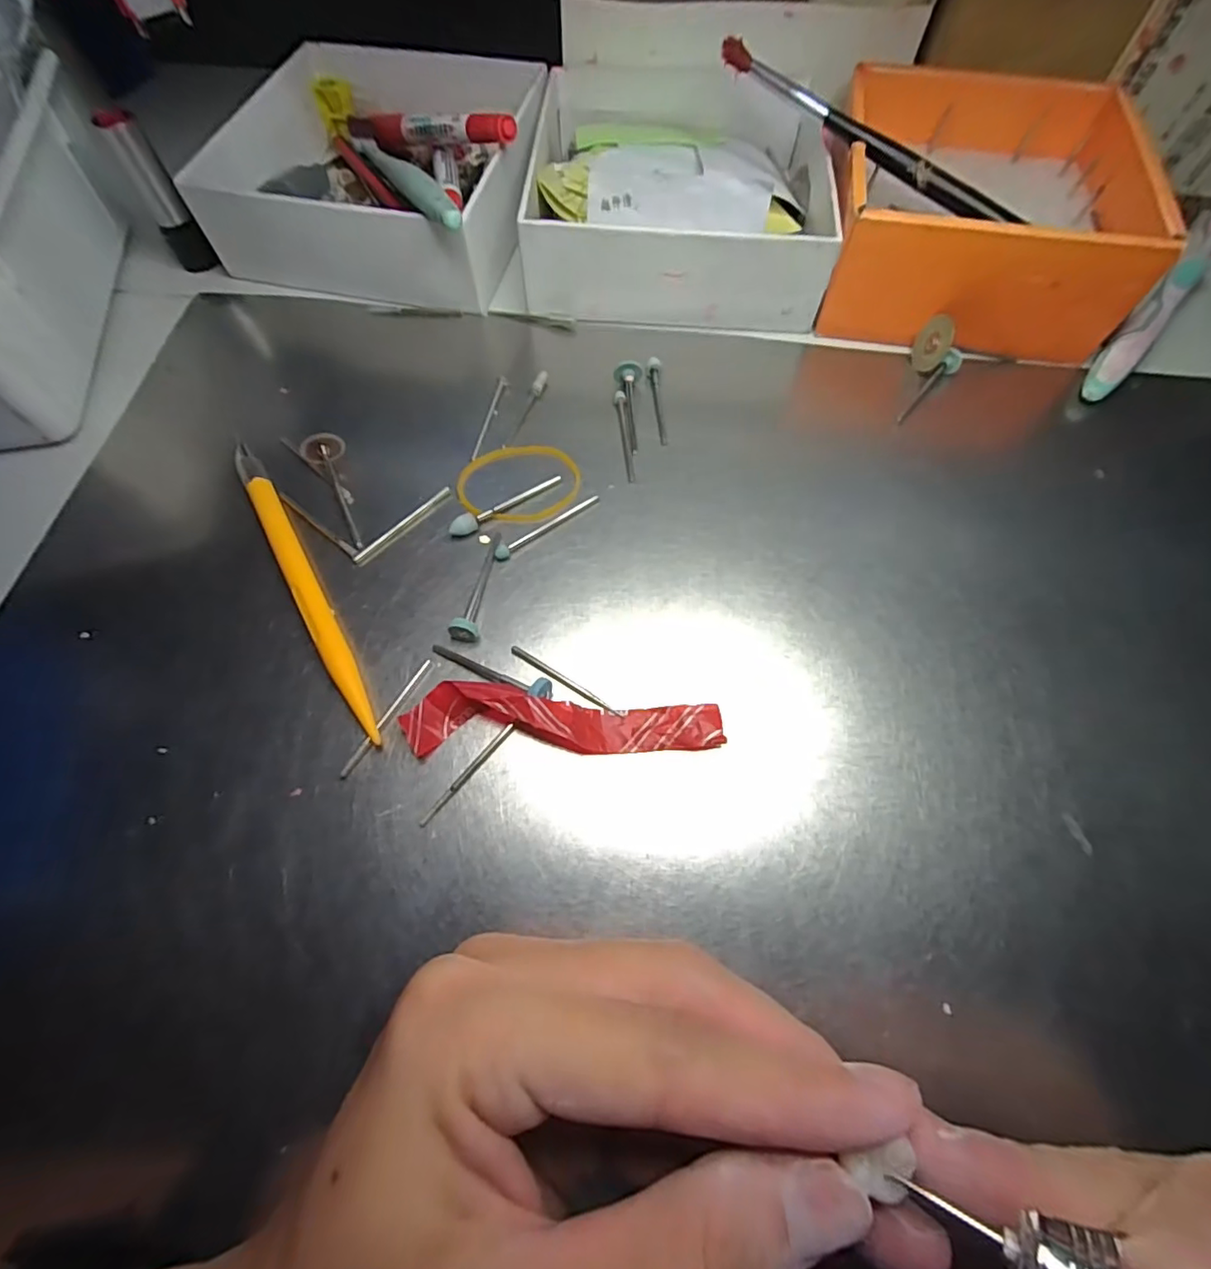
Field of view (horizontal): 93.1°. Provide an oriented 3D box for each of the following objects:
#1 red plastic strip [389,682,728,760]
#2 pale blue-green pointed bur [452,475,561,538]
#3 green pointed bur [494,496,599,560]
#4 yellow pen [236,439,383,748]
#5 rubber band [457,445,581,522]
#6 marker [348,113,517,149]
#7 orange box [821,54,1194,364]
[{"bbox_3d":[-0.013,0.026,0.175,0.096,0.014,0.020,0,65,0],"label":"red plastic strip"},{"bbox_3d":[-0.037,-0.049,0.214,0.047,0.007,0.006,-35,70,-15],"label":"pale blue-green pointed bur"},{"bbox_3d":[-0.021,-0.040,0.211,0.044,0.004,0.005,-34,70,-14],"label":"green pointed bur"},{"bbox_3d":[-0.106,-0.020,0.200,0.008,0.008,0.134,-29,69,-13],"label":"yellow pen"},{"bbox_3d":[-0.033,-0.059,0.219,0.046,0.004,0.035,1,65,1],"label":"rubber band"},{"bbox_3d":[-0.088,-0.244,0.279,0.015,0.014,0.129,-42,54,-17],"label":"marker"},{"bbox_3d":[0.165,-0.191,0.256,0.124,0.049,0.132,11,66,5],"label":"orange box"}]

